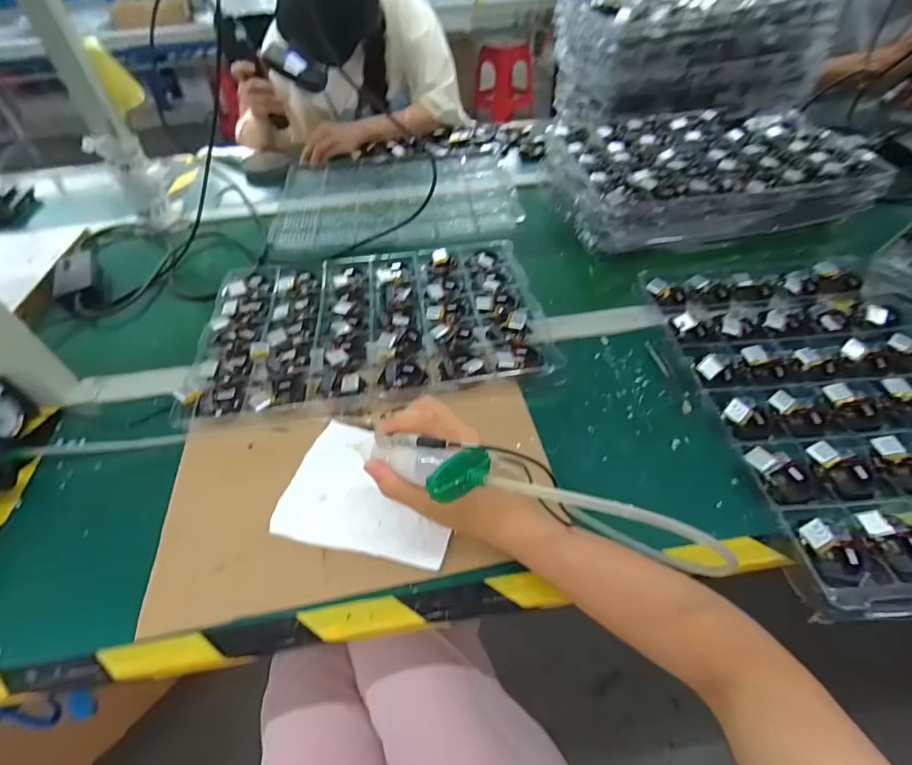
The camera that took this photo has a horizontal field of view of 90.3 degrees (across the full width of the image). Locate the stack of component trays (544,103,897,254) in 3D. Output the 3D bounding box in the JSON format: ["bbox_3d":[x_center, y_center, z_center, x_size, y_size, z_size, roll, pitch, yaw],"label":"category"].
[{"bbox_3d":[0.406,-0.370,0.784,0.451,0.084,0.340,-6,48,-2],"label":"stack of component trays"}]

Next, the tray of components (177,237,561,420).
[{"bbox_3d":[-0.113,-0.087,0.606,0.428,0.023,0.300,-7,48,-3],"label":"tray of components"}]

